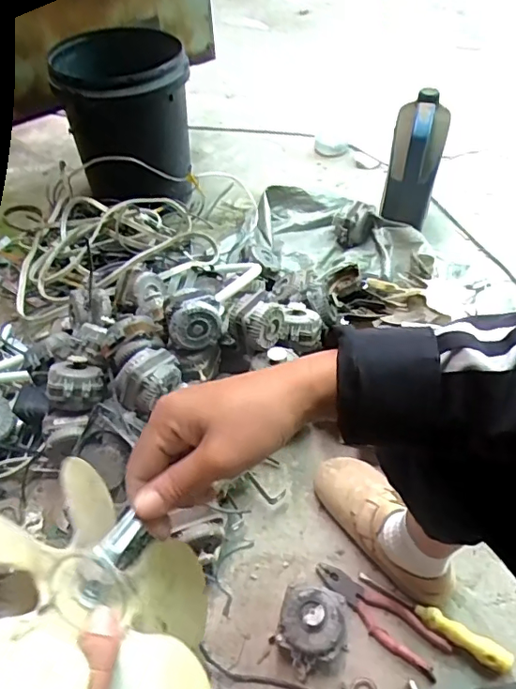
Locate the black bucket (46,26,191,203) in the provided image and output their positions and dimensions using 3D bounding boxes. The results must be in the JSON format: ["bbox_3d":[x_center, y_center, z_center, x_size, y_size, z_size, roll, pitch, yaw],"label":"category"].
[{"bbox_3d":[-0.308,-0.544,1.315,0.275,0.325,0.275,-1,50,2],"label":"black bucket"}]

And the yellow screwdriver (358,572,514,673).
[{"bbox_3d":[0.234,0.371,0.716,0.207,0.021,0.030,24,55,21],"label":"yellow screwdriver"}]

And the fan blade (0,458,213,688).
[{"bbox_3d":[-0.097,0.137,0.287,0.172,0.025,0.166,39,17,-11],"label":"fan blade"}]

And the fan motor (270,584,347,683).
[{"bbox_3d":[0.070,0.367,0.696,0.093,0.070,0.092,-1,50,2],"label":"fan motor"}]

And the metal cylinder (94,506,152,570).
[{"bbox_3d":[-0.077,0.113,0.304,0.015,0.017,0.028,24,55,21],"label":"metal cylinder"}]

